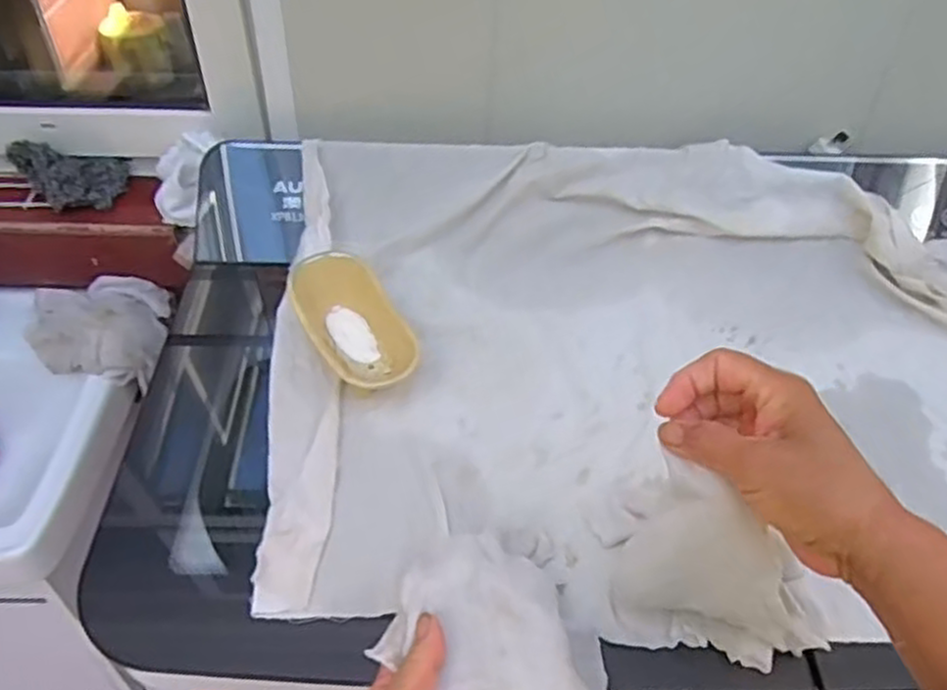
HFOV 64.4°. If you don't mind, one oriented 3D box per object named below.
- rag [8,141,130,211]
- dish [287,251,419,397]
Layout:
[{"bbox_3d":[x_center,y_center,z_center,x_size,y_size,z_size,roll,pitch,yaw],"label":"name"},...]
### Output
[{"bbox_3d":[-0.466,-0.198,0.868,0.115,0.060,0.067,-12,46,-14],"label":"rag"},{"bbox_3d":[-0.102,-0.012,0.642,0.077,0.064,0.128,-20,48,-21],"label":"dish"}]

